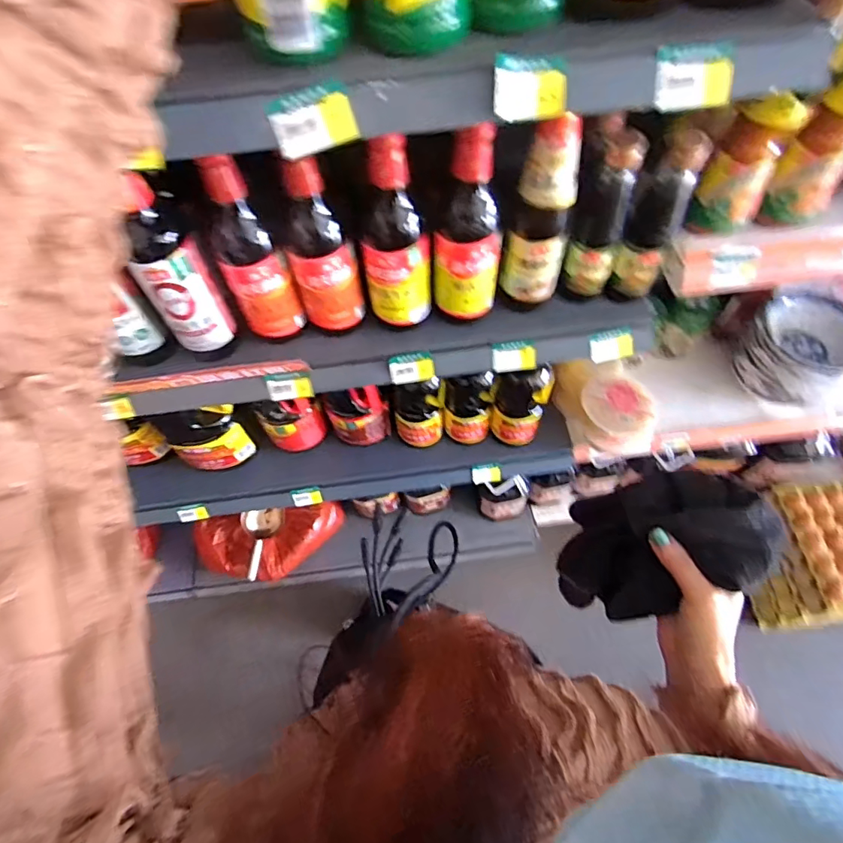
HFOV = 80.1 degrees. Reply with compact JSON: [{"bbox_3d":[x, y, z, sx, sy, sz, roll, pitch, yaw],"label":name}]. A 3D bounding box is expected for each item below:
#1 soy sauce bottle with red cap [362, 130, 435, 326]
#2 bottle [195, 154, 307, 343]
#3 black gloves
[{"bbox_3d":[-0.027,-0.194,0.512,0.071,0.202,0.083,-5,63,-1],"label":"soy sauce bottle with red cap"},{"bbox_3d":[-0.173,-0.158,0.506,0.064,0.198,0.054,-33,66,-14],"label":"bottle"},{"bbox_3d":[0.189,0.109,0.441,0.074,0.202,0.110,12,61,-19],"label":"black gloves"}]

